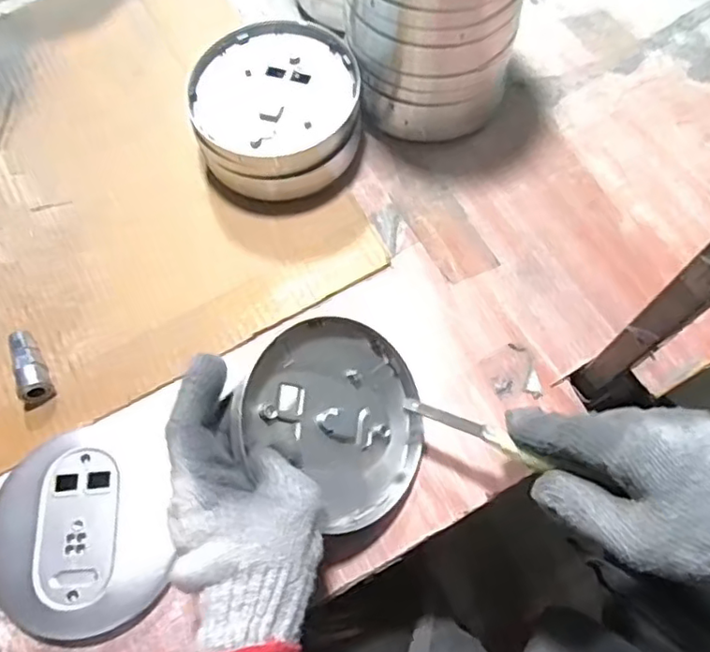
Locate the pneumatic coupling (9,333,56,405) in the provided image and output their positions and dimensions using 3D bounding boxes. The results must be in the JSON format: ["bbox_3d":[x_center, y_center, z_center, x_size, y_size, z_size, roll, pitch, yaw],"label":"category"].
[{"bbox_3d":[-0.251,0.031,0.466,0.020,0.021,0.062,-28,70,-8],"label":"pneumatic coupling"}]

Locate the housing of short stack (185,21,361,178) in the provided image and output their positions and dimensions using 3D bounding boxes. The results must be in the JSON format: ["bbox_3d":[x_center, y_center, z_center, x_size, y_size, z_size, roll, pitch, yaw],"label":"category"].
[{"bbox_3d":[-0.065,-0.186,0.493,0.133,0.024,0.131,-1,68,3],"label":"housing of short stack"}]

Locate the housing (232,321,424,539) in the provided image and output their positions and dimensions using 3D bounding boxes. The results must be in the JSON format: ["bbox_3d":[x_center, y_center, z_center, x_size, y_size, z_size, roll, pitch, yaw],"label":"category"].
[{"bbox_3d":[-0.010,0.059,0.406,0.131,0.018,0.115,48,58,-15],"label":"housing"}]

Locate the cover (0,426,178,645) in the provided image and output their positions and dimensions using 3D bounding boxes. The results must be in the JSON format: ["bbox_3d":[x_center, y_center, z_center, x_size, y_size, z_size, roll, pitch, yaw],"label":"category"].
[{"bbox_3d":[-0.192,0.142,0.423,0.123,0.021,0.134,-1,69,2],"label":"cover"}]

